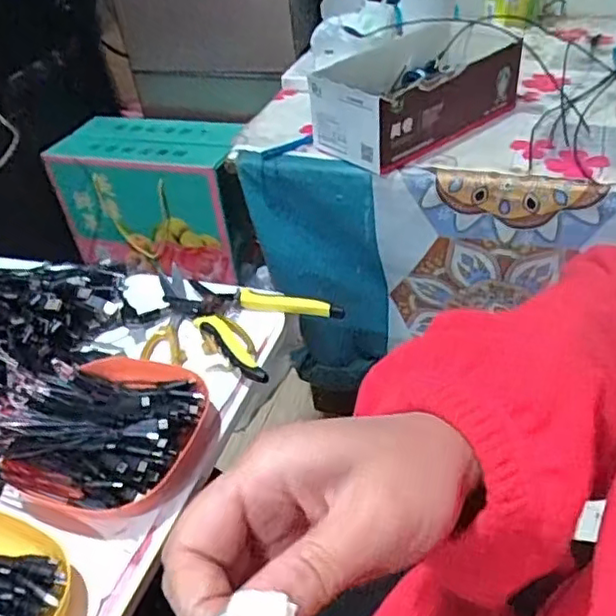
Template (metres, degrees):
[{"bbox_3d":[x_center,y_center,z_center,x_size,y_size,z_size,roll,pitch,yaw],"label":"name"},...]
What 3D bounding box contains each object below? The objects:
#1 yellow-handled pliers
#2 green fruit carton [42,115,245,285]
[{"bbox_3d":[-0.062,0.007,0.589,0.147,0.021,0.119,21,47,30],"label":"yellow-handled pliers"},{"bbox_3d":[-0.260,-0.193,1.123,0.317,0.228,0.144,8,42,17],"label":"green fruit carton"}]

